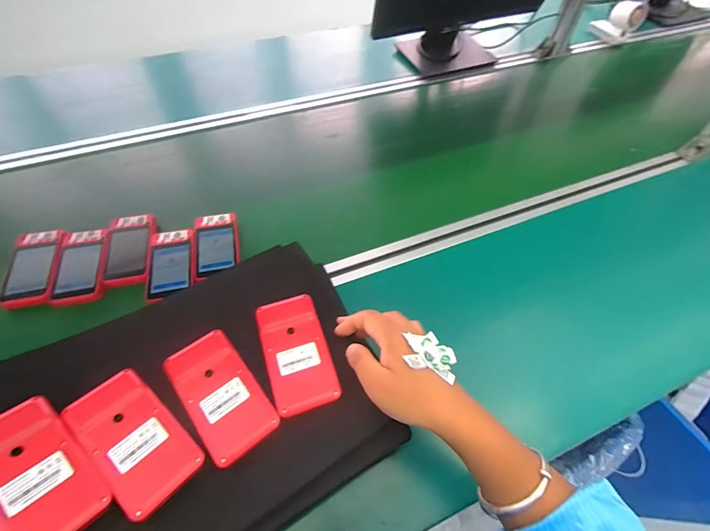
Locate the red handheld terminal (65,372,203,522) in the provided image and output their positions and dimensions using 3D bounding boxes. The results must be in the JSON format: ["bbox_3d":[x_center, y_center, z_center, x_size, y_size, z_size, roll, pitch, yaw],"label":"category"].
[{"bbox_3d":[-0.192,0.147,0.307,0.120,0.014,0.059,36,62,21],"label":"red handheld terminal"}]

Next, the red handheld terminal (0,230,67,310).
[{"bbox_3d":[-0.461,0.003,0.513,0.070,0.025,0.119,-8,56,-7],"label":"red handheld terminal"}]

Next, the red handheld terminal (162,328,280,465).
[{"bbox_3d":[-0.129,0.119,0.338,0.060,0.011,0.118,-34,63,-22],"label":"red handheld terminal"}]

